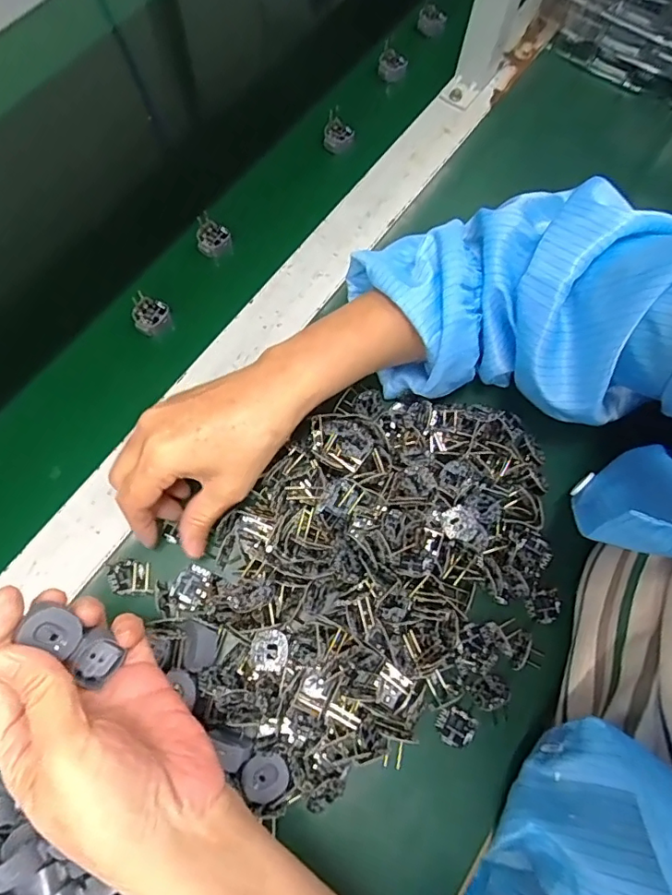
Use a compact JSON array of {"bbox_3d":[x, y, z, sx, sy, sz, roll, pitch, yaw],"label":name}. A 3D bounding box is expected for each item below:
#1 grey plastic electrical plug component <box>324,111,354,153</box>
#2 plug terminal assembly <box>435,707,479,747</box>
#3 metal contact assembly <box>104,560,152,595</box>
[{"bbox_3d":[0.002,-0.289,0.488,0.026,0.027,0.021,17,72,3],"label":"grey plastic electrical plug component"},{"bbox_3d":[0.076,0.177,0.335,0.024,0.004,0.021,22,72,5],"label":"plug terminal assembly"},{"bbox_3d":[-0.140,0.087,0.357,0.030,0.006,0.022,-2,72,-3],"label":"metal contact assembly"}]

